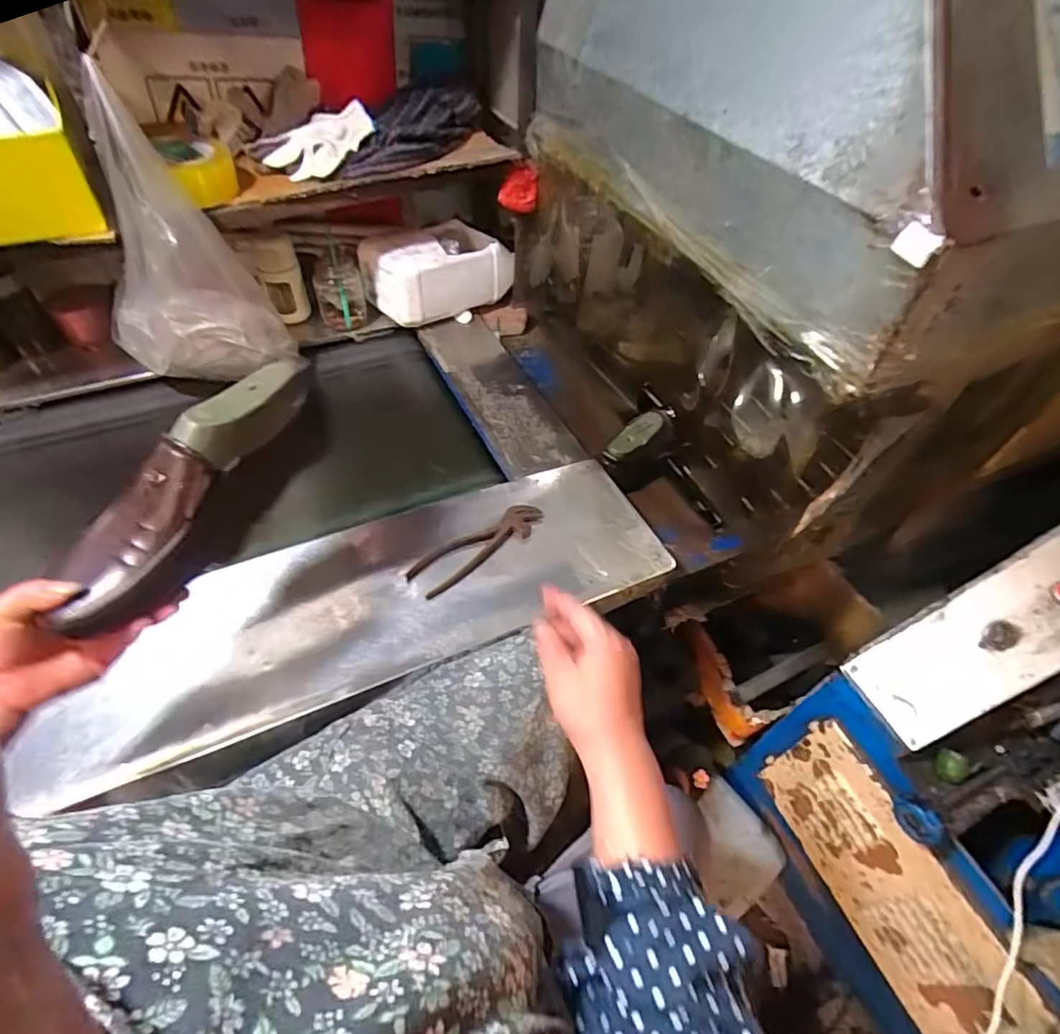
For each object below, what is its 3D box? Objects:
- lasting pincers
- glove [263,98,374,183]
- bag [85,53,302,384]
[{"bbox_3d":[-0.066,0.036,0.753,0.196,0.017,0.053,-31,59,-25],"label":"lasting pincers"},{"bbox_3d":[-0.325,-0.538,0.847,0.189,0.064,0.073,-5,47,23],"label":"glove"},{"bbox_3d":[-0.485,-0.343,0.774,0.232,0.333,0.134,-14,54,-15],"label":"bag"}]

